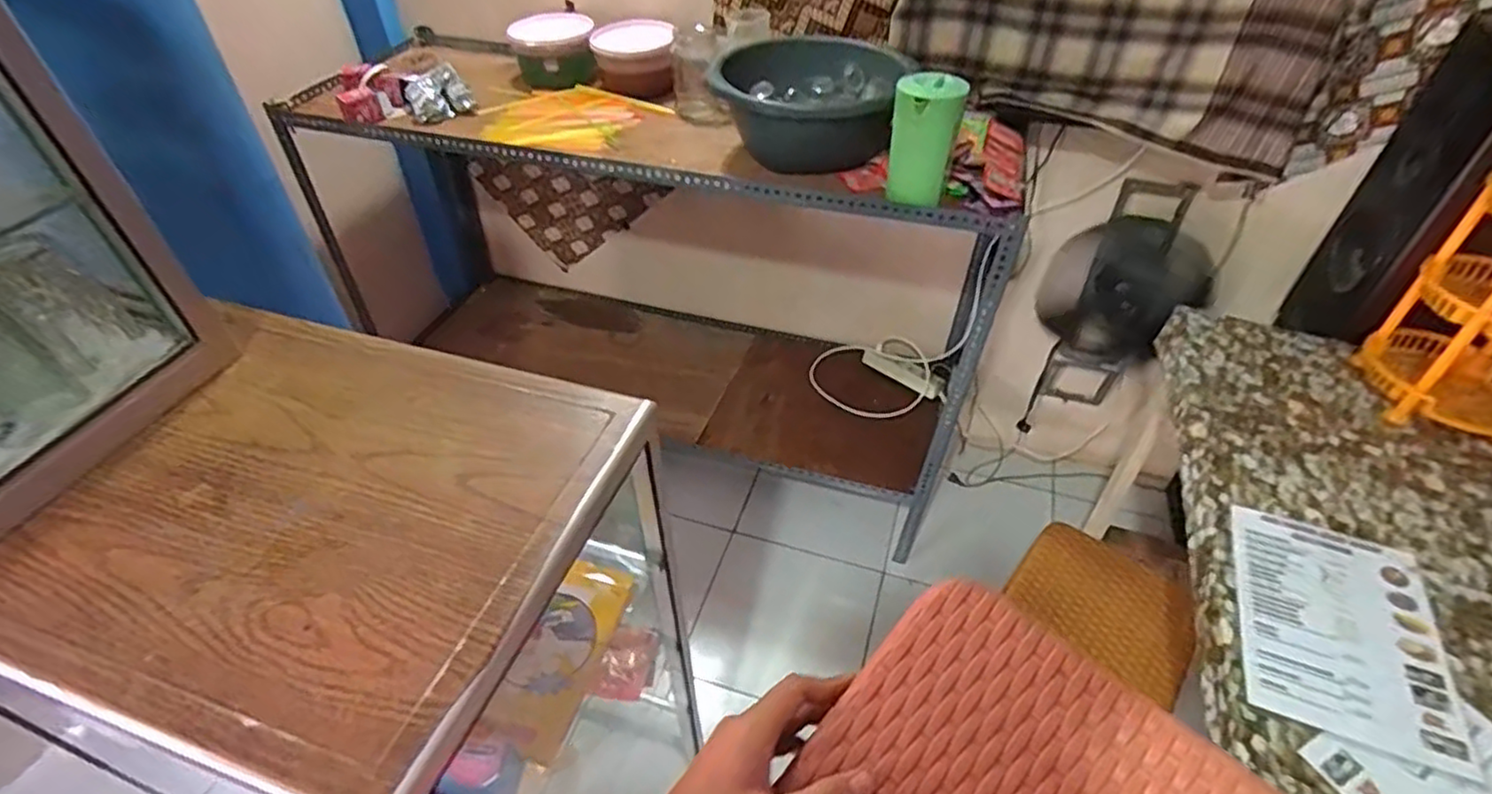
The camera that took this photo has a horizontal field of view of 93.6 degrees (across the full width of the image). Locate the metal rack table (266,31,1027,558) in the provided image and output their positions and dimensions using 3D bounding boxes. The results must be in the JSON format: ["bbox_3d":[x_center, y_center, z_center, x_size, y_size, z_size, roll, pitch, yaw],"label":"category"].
[{"bbox_3d":[-0.276,-0.355,1.814,1.702,0.840,0.634,12,45,13],"label":"metal rack table"}]

